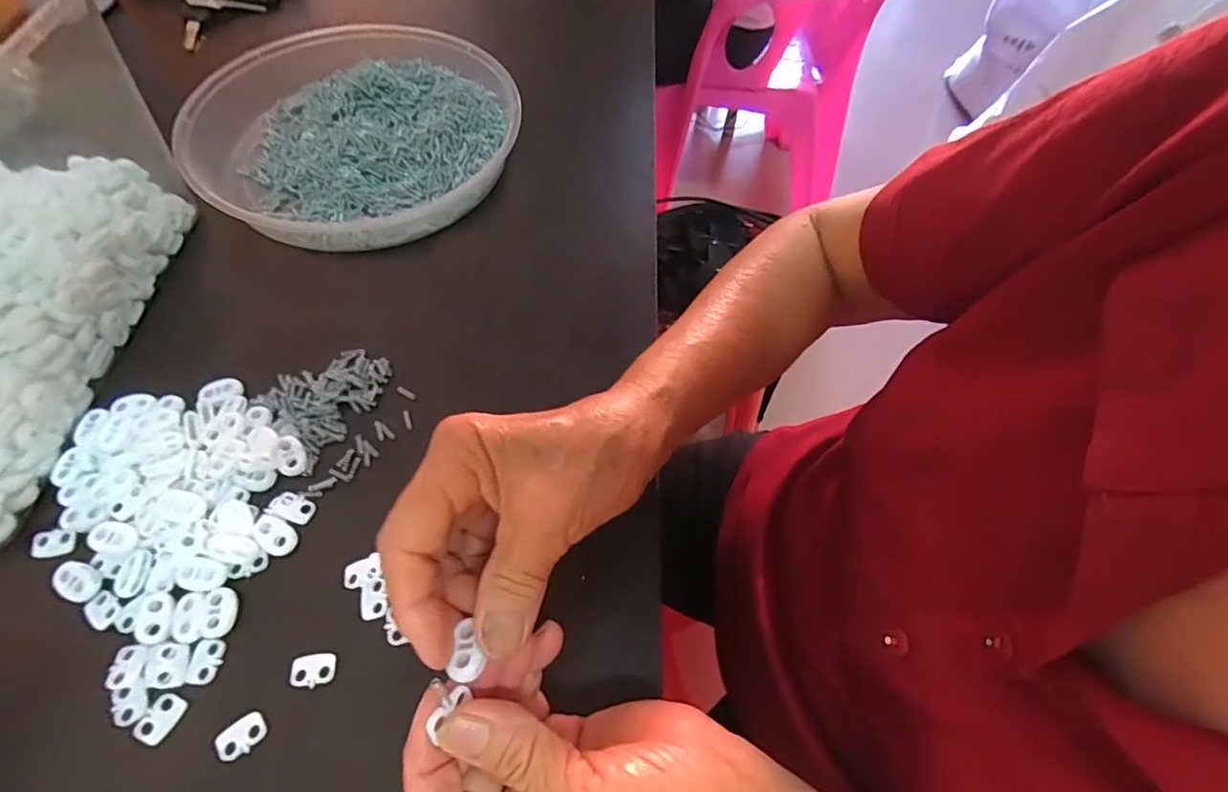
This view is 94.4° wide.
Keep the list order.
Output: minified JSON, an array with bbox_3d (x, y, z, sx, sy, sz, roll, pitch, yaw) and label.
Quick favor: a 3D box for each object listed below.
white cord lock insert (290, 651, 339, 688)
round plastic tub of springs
[{"bbox_3d":[-0.137,0.123,0.257,0.020,0.004,0.014,-3,59,-4],"label":"white cord lock insert"},{"bbox_3d":[-0.190,-0.204,0.429,0.223,0.047,0.216,1,59,-2],"label":"round plastic tub of springs"}]

